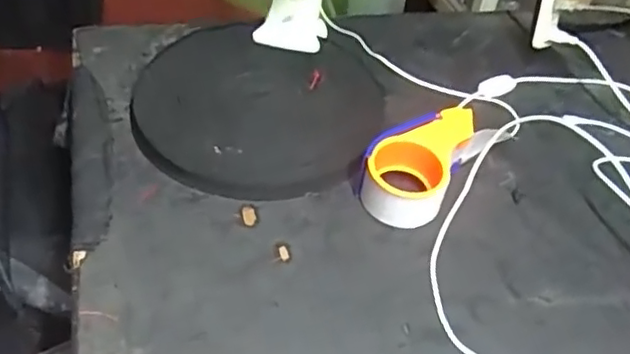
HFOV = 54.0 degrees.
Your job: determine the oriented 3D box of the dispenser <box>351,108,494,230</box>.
[{"bbox_3d":[0.113,-0.015,0.643,0.084,0.061,0.151,33,48,26],"label":"dispenser"}]

